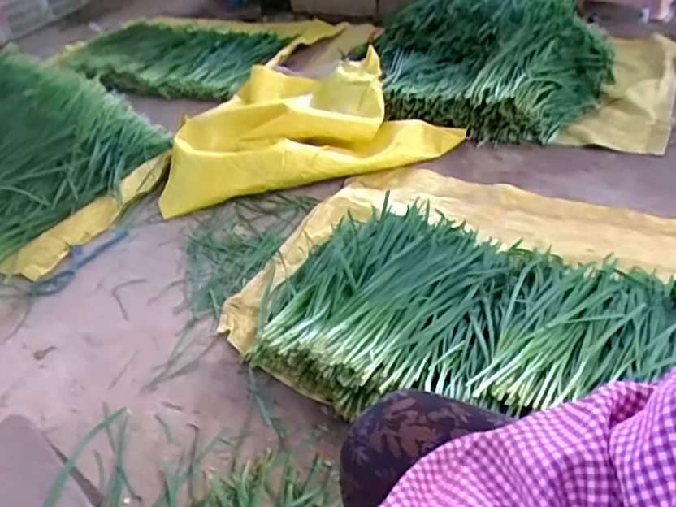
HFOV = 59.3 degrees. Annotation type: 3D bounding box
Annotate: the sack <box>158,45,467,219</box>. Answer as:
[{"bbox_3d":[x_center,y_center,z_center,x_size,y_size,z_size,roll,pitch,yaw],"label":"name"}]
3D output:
[{"bbox_3d":[-0.099,-0.337,1.396,0.660,0.164,0.465,-15,40,-5],"label":"sack"}]

